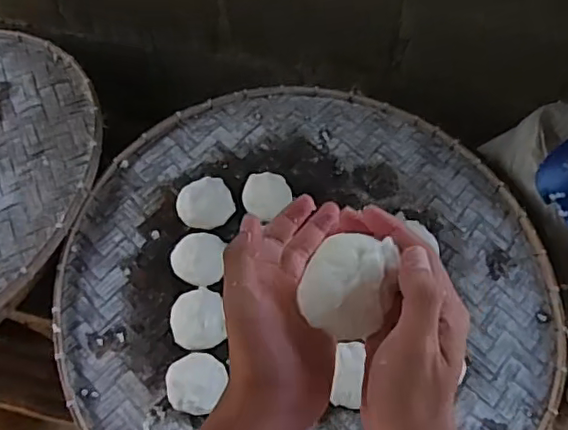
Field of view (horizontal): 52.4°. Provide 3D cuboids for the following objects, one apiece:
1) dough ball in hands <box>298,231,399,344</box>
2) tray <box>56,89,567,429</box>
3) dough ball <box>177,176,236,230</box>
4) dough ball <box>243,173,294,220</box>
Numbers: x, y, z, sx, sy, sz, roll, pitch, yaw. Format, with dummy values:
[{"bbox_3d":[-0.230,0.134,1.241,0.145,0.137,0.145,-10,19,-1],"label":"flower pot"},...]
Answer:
[{"bbox_3d":[0.042,0.046,0.366,0.057,0.047,0.056,2,63,-3],"label":"dough ball in hands"},{"bbox_3d":[0.047,0.091,0.844,0.700,0.052,0.691,2,63,-3],"label":"tray"},{"bbox_3d":[-0.121,-0.016,0.888,0.084,0.031,0.074,-21,66,-14],"label":"dough ball"},{"bbox_3d":[-0.031,-0.031,0.910,0.076,0.030,0.070,2,63,-3],"label":"dough ball"}]

